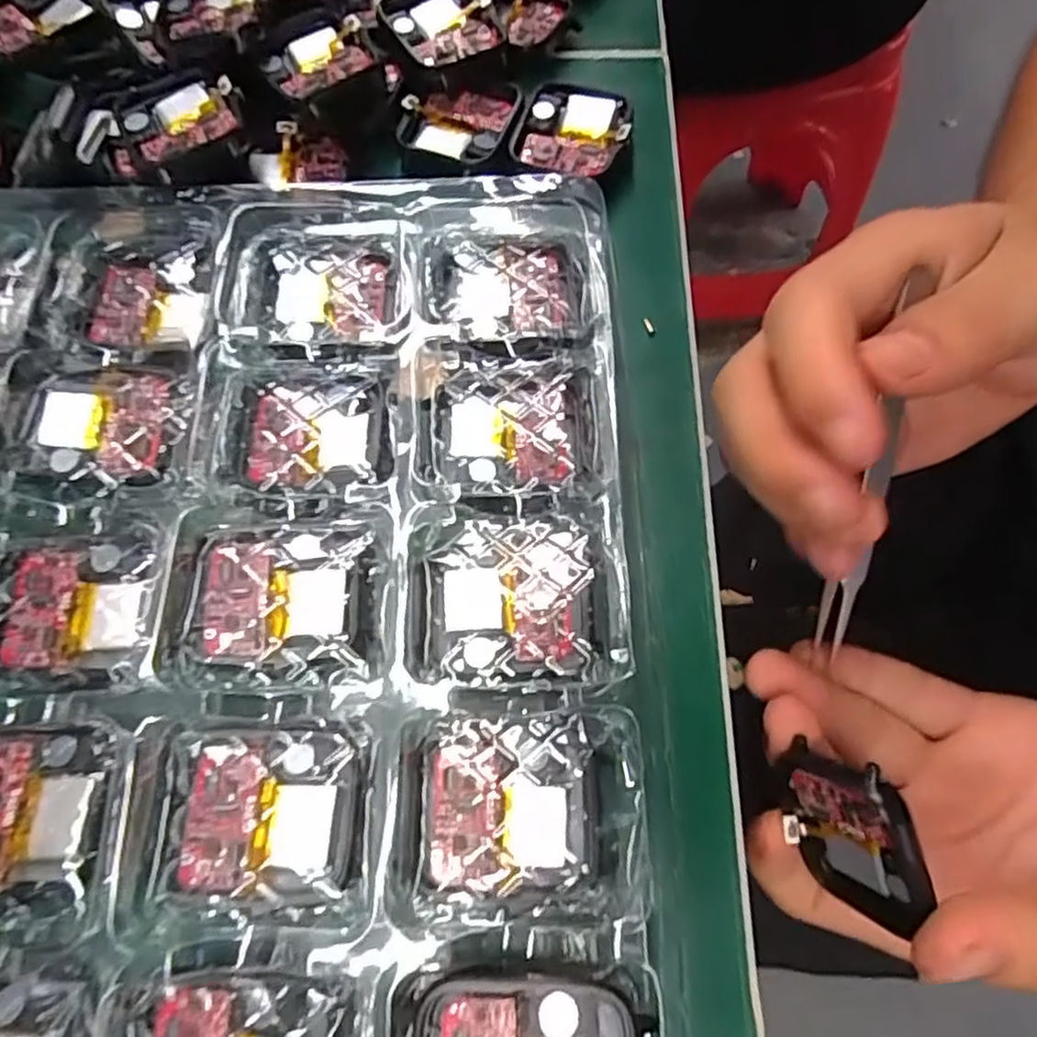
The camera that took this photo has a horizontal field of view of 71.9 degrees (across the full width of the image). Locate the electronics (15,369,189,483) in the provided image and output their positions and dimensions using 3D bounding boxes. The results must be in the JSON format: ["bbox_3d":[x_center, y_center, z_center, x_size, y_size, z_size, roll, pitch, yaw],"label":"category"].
[{"bbox_3d":[-0.113,-0.026,0.198,0.044,0.008,0.035,-5,66,0],"label":"electronics"}]

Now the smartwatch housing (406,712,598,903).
[{"bbox_3d":[-0.003,0.065,0.163,0.043,0.011,0.037,-2,66,1],"label":"smartwatch housing"}]

